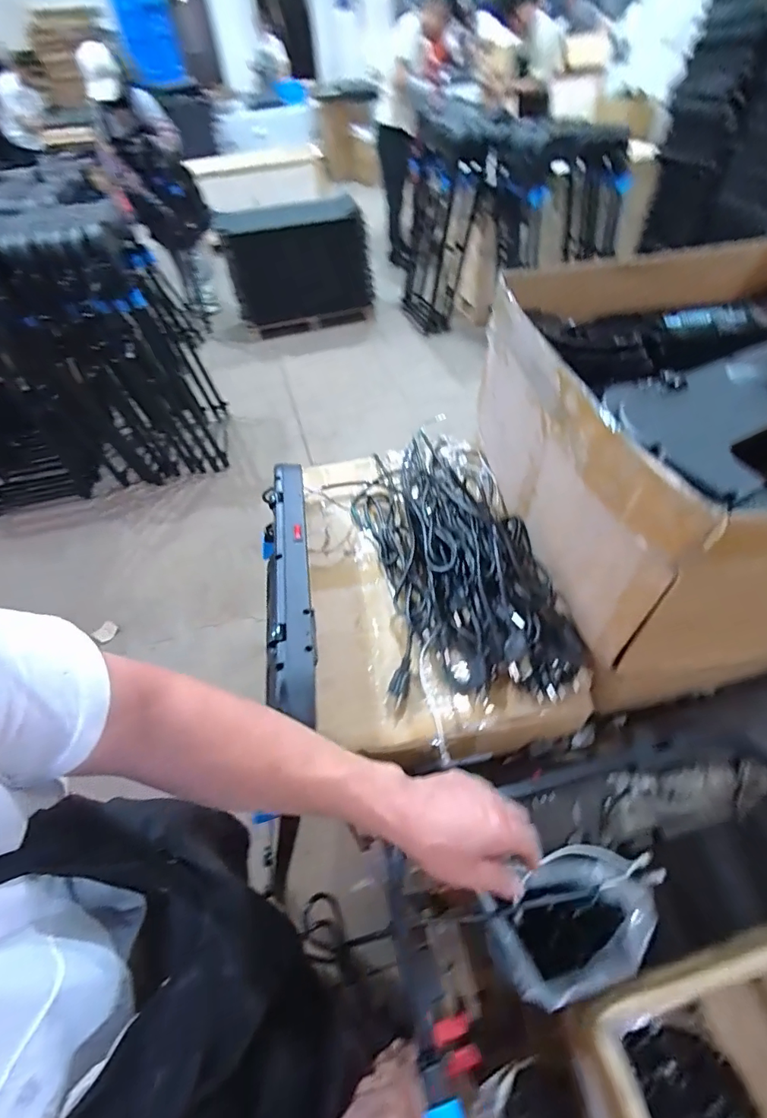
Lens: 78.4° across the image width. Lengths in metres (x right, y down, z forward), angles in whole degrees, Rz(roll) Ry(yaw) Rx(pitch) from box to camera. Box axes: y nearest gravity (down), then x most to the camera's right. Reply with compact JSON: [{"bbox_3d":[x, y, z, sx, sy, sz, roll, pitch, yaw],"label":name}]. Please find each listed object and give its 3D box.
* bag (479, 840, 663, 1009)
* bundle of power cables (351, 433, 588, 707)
[{"bbox_3d":[0.227,0.423,0.561,0.201,0.123,0.128,-15,52,-8],"label":"bag"},{"bbox_3d":[0.097,-0.022,0.713,0.251,0.089,0.512,-10,52,-3],"label":"bundle of power cables"}]

